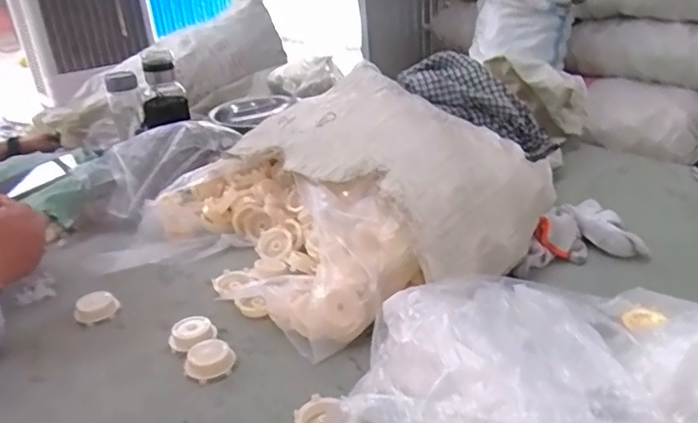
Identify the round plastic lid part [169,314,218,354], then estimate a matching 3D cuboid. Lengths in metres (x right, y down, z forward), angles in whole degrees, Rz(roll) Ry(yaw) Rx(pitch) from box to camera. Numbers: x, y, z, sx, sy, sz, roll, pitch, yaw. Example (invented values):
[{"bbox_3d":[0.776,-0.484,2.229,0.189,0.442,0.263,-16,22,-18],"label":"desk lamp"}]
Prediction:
[{"bbox_3d":[-0.185,0.144,0.681,0.045,0.019,0.054,14,30,34],"label":"round plastic lid part"}]

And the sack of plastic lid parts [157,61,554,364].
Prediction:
[{"bbox_3d":[-0.012,-0.035,0.849,0.421,0.179,0.507,-21,30,-31],"label":"sack of plastic lid parts"}]

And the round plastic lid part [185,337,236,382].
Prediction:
[{"bbox_3d":[-0.155,0.163,0.641,0.052,0.018,0.051,-3,25,2],"label":"round plastic lid part"}]

